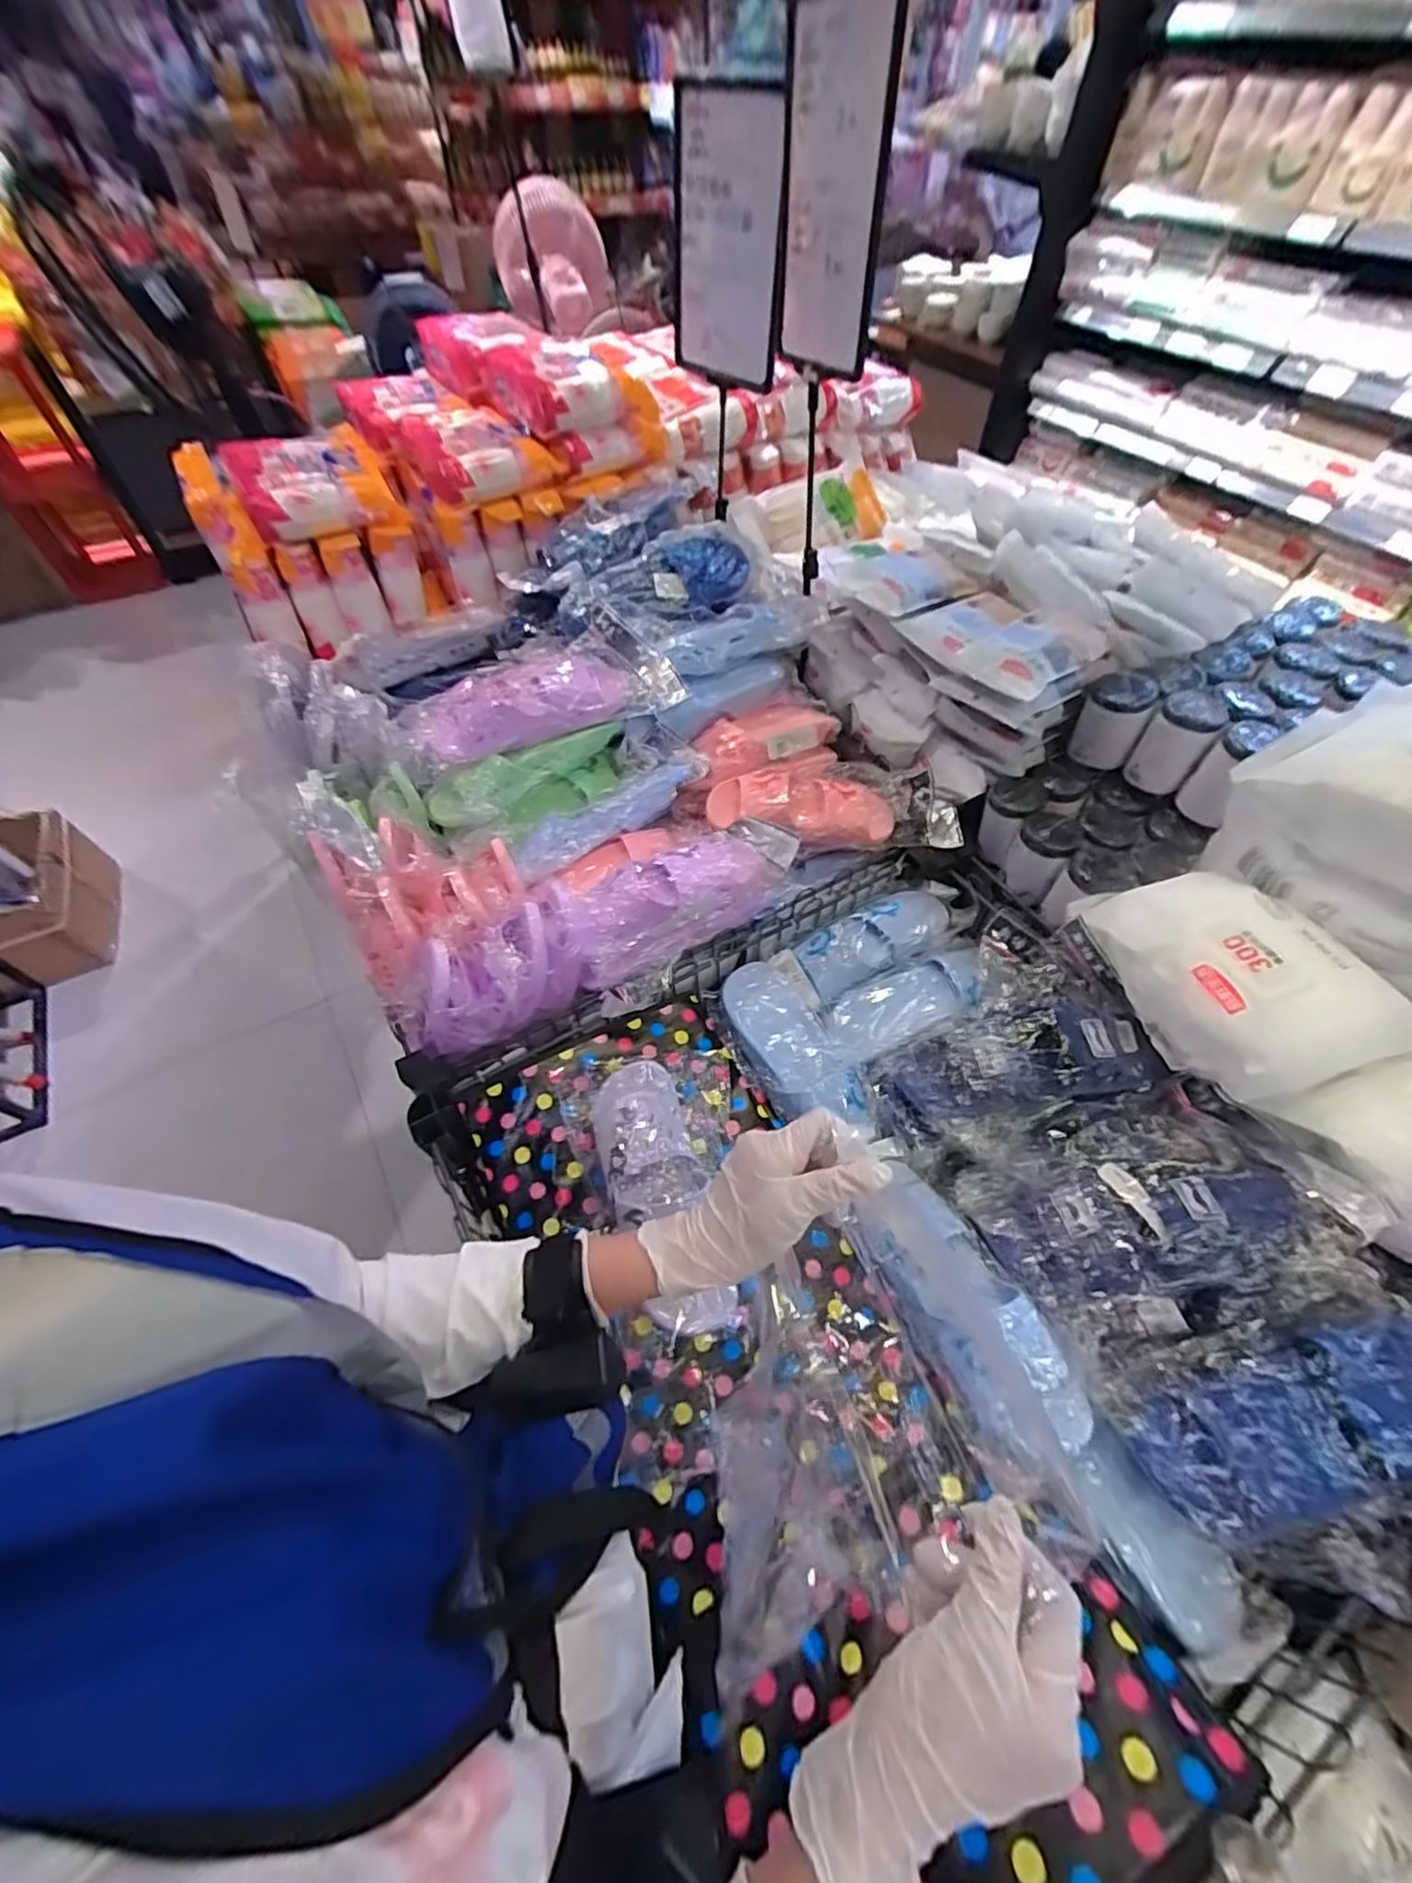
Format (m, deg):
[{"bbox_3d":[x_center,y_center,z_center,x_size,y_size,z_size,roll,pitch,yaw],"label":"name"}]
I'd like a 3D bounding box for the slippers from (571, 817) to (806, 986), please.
[{"bbox_3d":[-0.036,-0.063,0.886,0.310,0.101,0.113,-28,59,-18],"label":"slippers"}]

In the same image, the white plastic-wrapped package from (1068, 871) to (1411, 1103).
[{"bbox_3d":[0.586,0.031,0.747,0.188,0.085,0.292,-21,57,-14],"label":"white plastic-wrapped package"}]

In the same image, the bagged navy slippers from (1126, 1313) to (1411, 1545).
[{"bbox_3d":[0.532,0.412,0.567,0.296,0.064,0.109,-15,55,-10],"label":"bagged navy slippers"}]

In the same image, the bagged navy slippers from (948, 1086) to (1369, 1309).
[{"bbox_3d":[0.445,0.271,0.694,0.305,0.107,0.186,-11,55,-7],"label":"bagged navy slippers"}]

